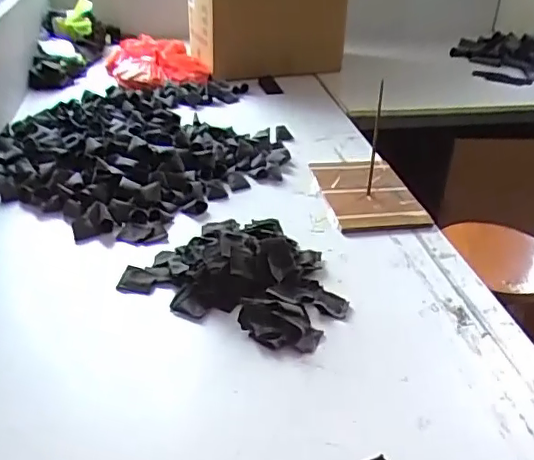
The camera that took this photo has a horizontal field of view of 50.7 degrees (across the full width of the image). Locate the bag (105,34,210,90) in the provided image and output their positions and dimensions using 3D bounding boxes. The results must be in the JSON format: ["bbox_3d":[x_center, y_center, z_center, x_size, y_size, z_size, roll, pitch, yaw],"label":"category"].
[{"bbox_3d":[-0.326,-0.509,1.691,0.300,0.073,0.390,-6,33,-13],"label":"bag"}]

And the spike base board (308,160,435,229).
[{"bbox_3d":[0.203,-0.080,1.161,0.180,0.018,0.272,-3,33,-10],"label":"spike base board"}]

